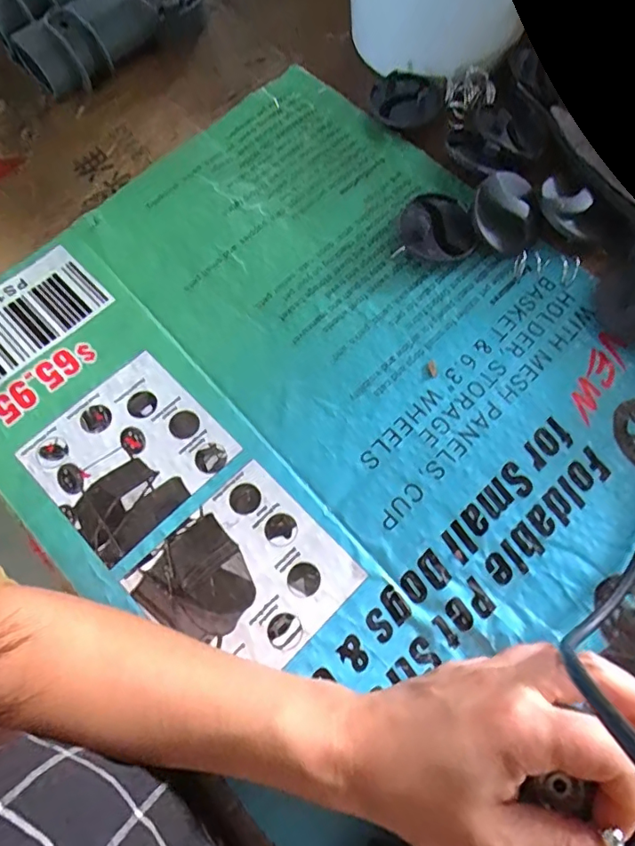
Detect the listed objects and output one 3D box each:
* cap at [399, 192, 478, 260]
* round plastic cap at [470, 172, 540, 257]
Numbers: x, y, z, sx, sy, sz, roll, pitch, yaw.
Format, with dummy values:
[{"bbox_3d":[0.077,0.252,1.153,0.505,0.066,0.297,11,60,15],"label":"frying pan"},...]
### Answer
[{"bbox_3d":[0.083,-0.139,0.364,0.050,0.017,0.054,0,70,1],"label":"cap"},{"bbox_3d":[0.134,-0.148,0.360,0.048,0.029,0.050,0,70,1],"label":"round plastic cap"}]

